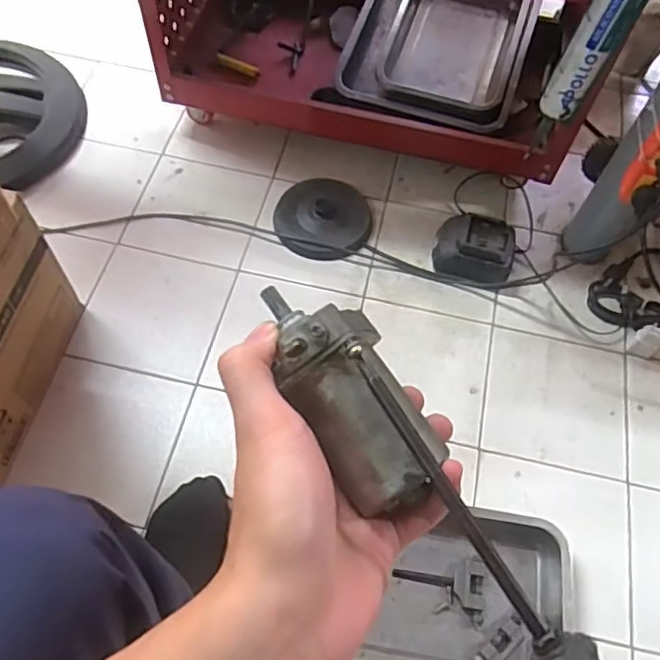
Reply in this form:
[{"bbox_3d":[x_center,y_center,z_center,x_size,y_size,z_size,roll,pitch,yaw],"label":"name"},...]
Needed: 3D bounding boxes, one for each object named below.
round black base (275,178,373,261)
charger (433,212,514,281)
[{"bbox_3d":[-0.010,-0.185,0.991,0.148,0.036,0.151,1,62,-2],"label":"round black base"},{"bbox_3d":[0.227,-0.123,0.954,0.120,0.067,0.090,13,62,4],"label":"charger"}]

